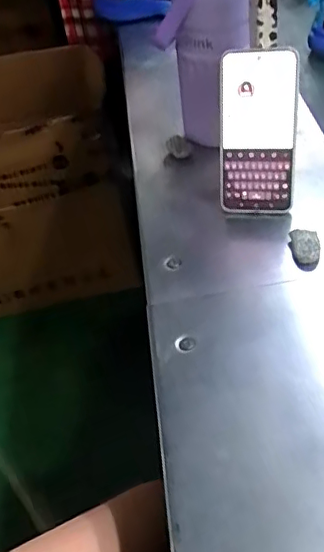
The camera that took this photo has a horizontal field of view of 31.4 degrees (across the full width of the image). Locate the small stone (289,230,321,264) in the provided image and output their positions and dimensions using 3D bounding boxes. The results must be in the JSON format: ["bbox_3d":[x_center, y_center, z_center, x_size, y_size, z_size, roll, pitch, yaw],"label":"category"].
[{"bbox_3d":[0.138,-0.026,0.553,0.026,0.022,0.033,-5,43,5],"label":"small stone"}]

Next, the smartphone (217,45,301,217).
[{"bbox_3d":[0.095,-0.141,0.575,0.075,0.157,0.012,1,21,9],"label":"smartphone"}]

